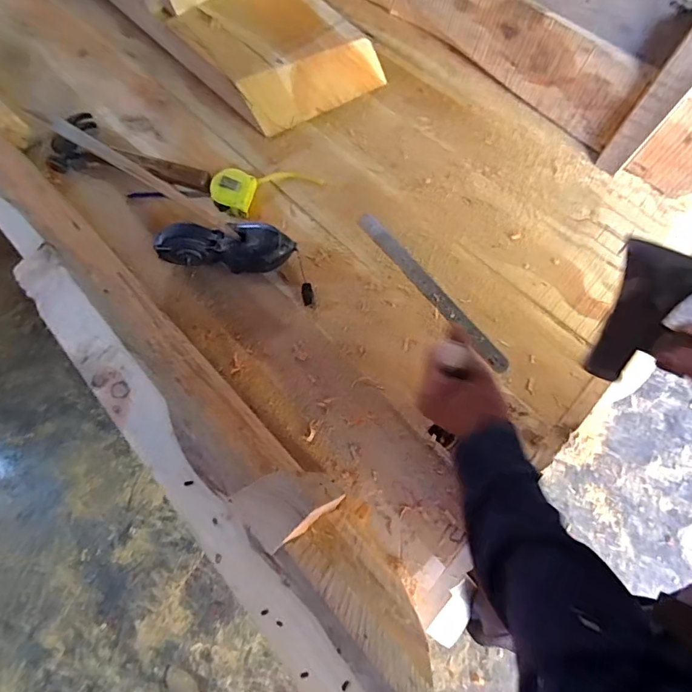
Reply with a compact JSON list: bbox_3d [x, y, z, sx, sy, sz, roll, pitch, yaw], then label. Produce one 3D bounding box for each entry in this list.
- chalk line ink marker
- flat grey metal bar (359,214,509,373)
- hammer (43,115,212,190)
[{"bbox_3d":[-0.172,-0.147,0.675,0.190,0.068,0.071,7,70,-1],"label":"chalk line ink marker"},{"bbox_3d":[0.129,-0.087,0.707,0.030,0.005,0.318,-36,76,-16],"label":"flat grey metal bar"},{"bbox_3d":[-0.343,-0.317,0.759,0.268,0.029,0.107,9,70,1],"label":"hammer"}]

